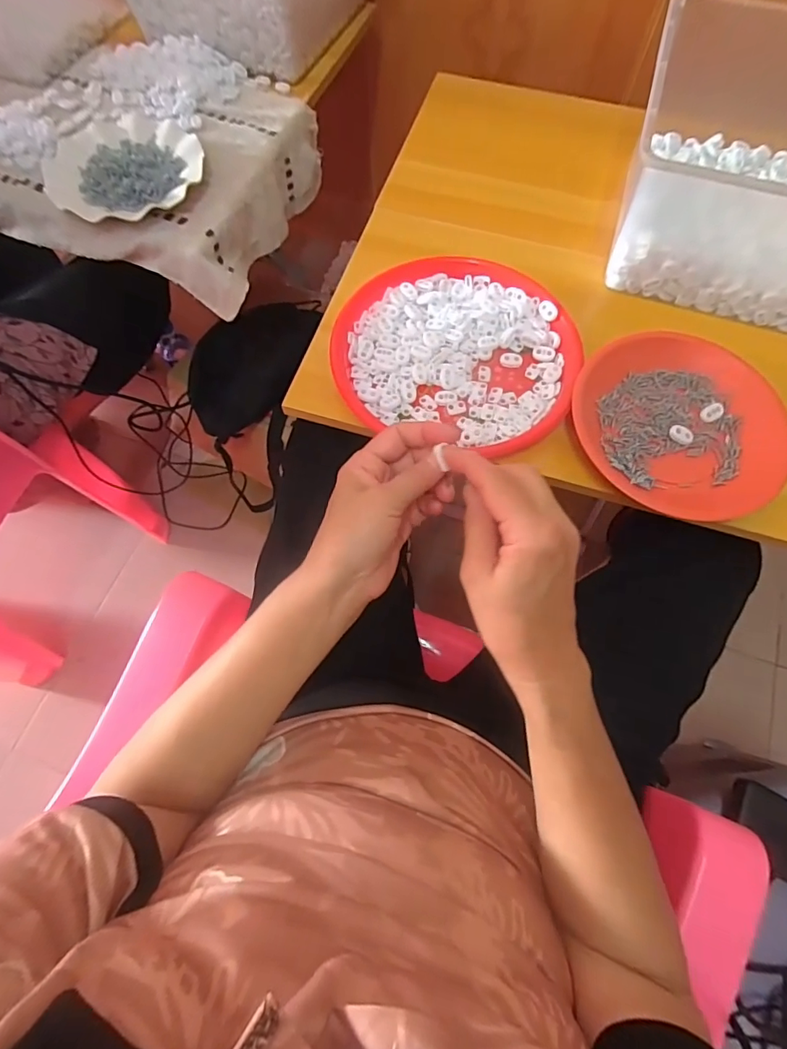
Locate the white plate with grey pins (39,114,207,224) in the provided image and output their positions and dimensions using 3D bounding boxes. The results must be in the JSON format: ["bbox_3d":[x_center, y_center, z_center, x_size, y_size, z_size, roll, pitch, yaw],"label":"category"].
[{"bbox_3d":[-0.330,-0.442,0.594,0.178,0.016,0.190,0,69,1],"label":"white plate with grey pins"}]

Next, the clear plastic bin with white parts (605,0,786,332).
[{"bbox_3d":[0.401,-0.375,0.509,0.290,0.132,0.292,14,70,6],"label":"clear plastic bin with white parts"}]

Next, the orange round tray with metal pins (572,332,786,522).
[{"bbox_3d":[0.270,-0.098,0.467,0.193,0.040,0.175,20,70,8],"label":"orange round tray with metal pins"}]

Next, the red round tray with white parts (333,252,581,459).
[{"bbox_3d":[0.062,-0.180,0.485,0.232,0.019,0.214,0,69,1],"label":"red round tray with white parts"}]

